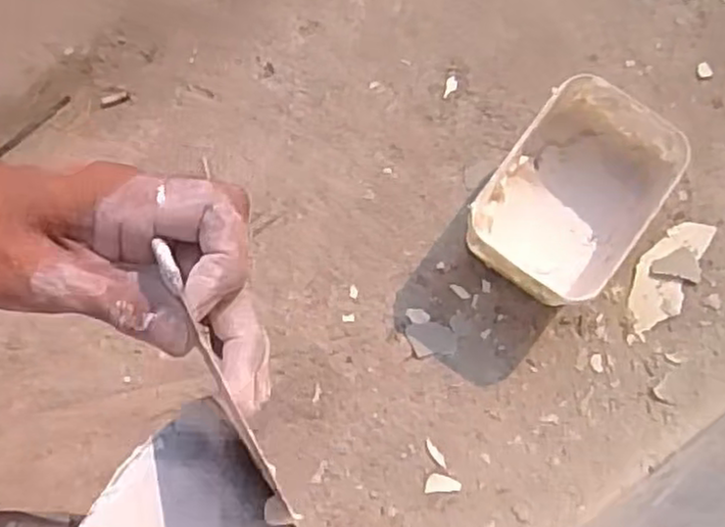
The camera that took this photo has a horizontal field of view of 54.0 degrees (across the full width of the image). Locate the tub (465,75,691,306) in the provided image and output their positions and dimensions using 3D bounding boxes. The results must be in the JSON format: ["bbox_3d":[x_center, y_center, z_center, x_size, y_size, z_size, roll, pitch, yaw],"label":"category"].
[{"bbox_3d":[0.199,-0.065,0.686,0.131,0.080,0.200,37,83,7],"label":"tub"}]

